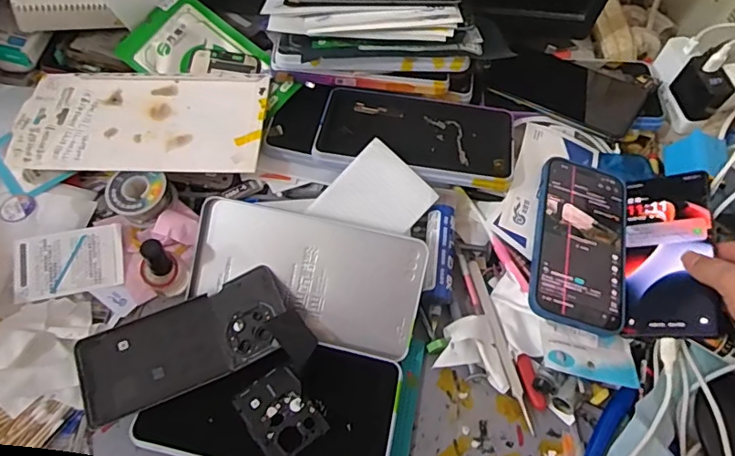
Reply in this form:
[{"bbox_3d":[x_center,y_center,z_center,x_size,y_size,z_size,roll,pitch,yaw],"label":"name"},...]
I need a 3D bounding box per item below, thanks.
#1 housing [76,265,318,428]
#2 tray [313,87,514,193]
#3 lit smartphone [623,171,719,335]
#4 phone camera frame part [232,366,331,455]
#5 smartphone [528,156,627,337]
[{"bbox_3d":[-0.134,0.090,0.397,0.167,0.016,0.083,-19,62,-12],"label":"housing"},{"bbox_3d":[0.048,-0.093,0.497,0.184,0.019,0.107,9,54,4],"label":"tray"},{"bbox_3d":[0.261,0.019,0.442,0.064,0.008,0.159,-7,52,38],"label":"lit smartphone"},{"bbox_3d":[-0.065,0.140,0.386,0.052,0.007,0.063,-36,68,-21],"label":"phone camera frame part"},{"bbox_3d":[0.191,0.011,0.456,0.081,0.007,0.163,17,62,0],"label":"smartphone"}]

